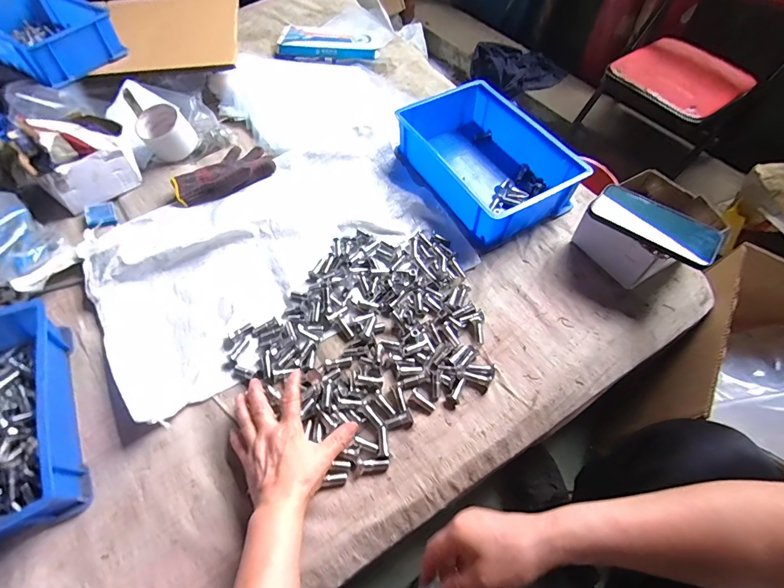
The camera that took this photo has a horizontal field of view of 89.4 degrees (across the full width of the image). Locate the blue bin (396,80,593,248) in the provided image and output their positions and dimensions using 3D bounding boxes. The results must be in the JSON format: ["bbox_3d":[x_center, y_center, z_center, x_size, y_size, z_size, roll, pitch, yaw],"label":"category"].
[{"bbox_3d":[0.158,-0.237,0.688,0.191,0.076,0.292,-26,62,-14],"label":"blue bin"}]

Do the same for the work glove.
[{"bbox_3d":[-0.304,-0.221,0.708,0.167,0.040,0.117,-31,63,-17],"label":"work glove"}]

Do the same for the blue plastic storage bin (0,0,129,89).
[{"bbox_3d":[-0.671,-0.504,0.763,0.254,0.068,0.185,33,63,19],"label":"blue plastic storage bin"}]

